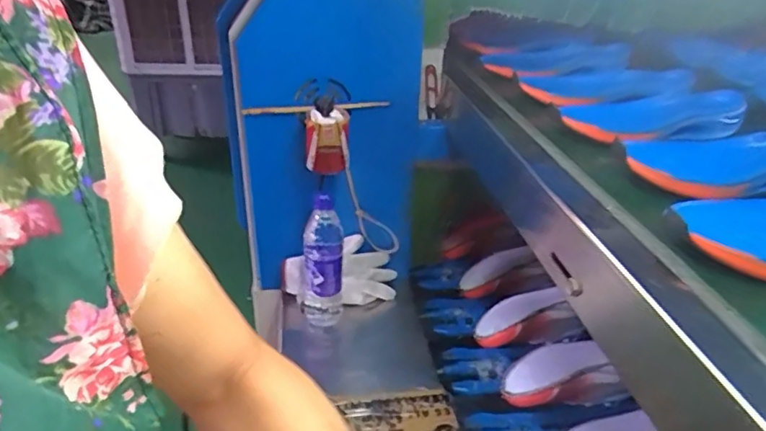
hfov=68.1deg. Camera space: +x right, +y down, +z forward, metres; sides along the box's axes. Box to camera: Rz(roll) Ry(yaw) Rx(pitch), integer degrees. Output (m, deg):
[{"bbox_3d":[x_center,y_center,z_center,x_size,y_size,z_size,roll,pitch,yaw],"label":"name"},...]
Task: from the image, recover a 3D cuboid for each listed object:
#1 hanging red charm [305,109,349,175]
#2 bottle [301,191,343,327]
[{"bbox_3d":[-0.086,-0.113,0.875,0.061,0.092,0.055,3,28,1],"label":"hanging red charm"},{"bbox_3d":[-0.098,0.081,0.912,0.066,0.239,0.055,-1,28,-7],"label":"bottle"}]

